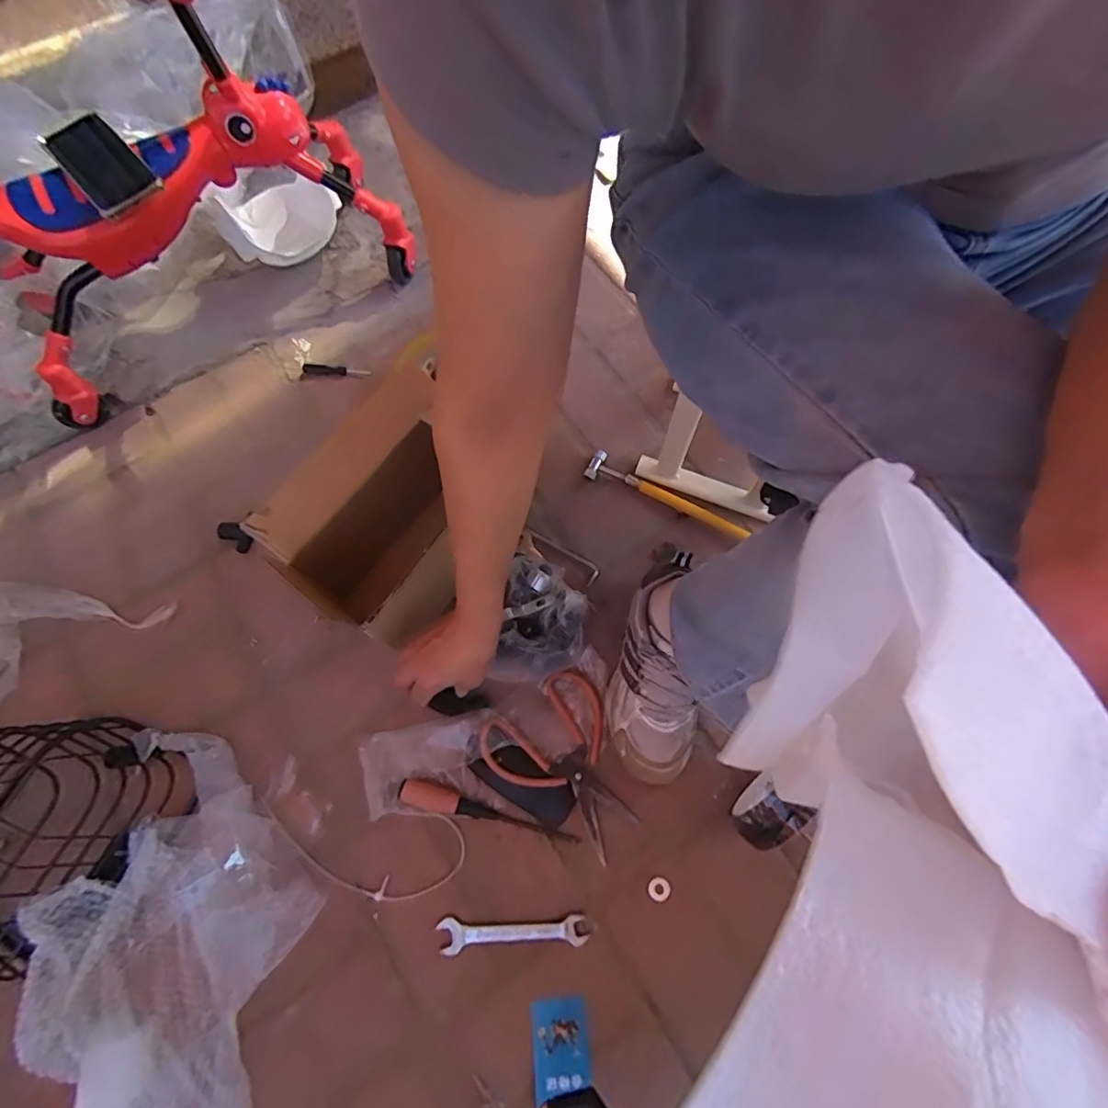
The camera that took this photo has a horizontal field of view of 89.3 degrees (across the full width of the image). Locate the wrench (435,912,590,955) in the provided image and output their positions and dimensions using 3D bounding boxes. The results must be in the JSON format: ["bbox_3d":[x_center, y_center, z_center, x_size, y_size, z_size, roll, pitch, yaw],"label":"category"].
[{"bbox_3d":[-0.043,0.388,0.575,0.151,0.011,0.030,-5,69,0],"label":"wrench"}]

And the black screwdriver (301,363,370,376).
[{"bbox_3d":[-0.327,-0.278,0.840,0.100,0.011,0.016,2,69,3],"label":"black screwdriver"}]

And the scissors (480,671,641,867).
[{"bbox_3d":[0.024,0.227,0.622,0.192,0.026,0.139,41,75,16],"label":"scissors"}]

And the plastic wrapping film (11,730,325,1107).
[{"bbox_3d":[-0.346,0.411,0.526,0.201,0.118,0.484,-9,69,-1],"label":"plastic wrapping film"}]

